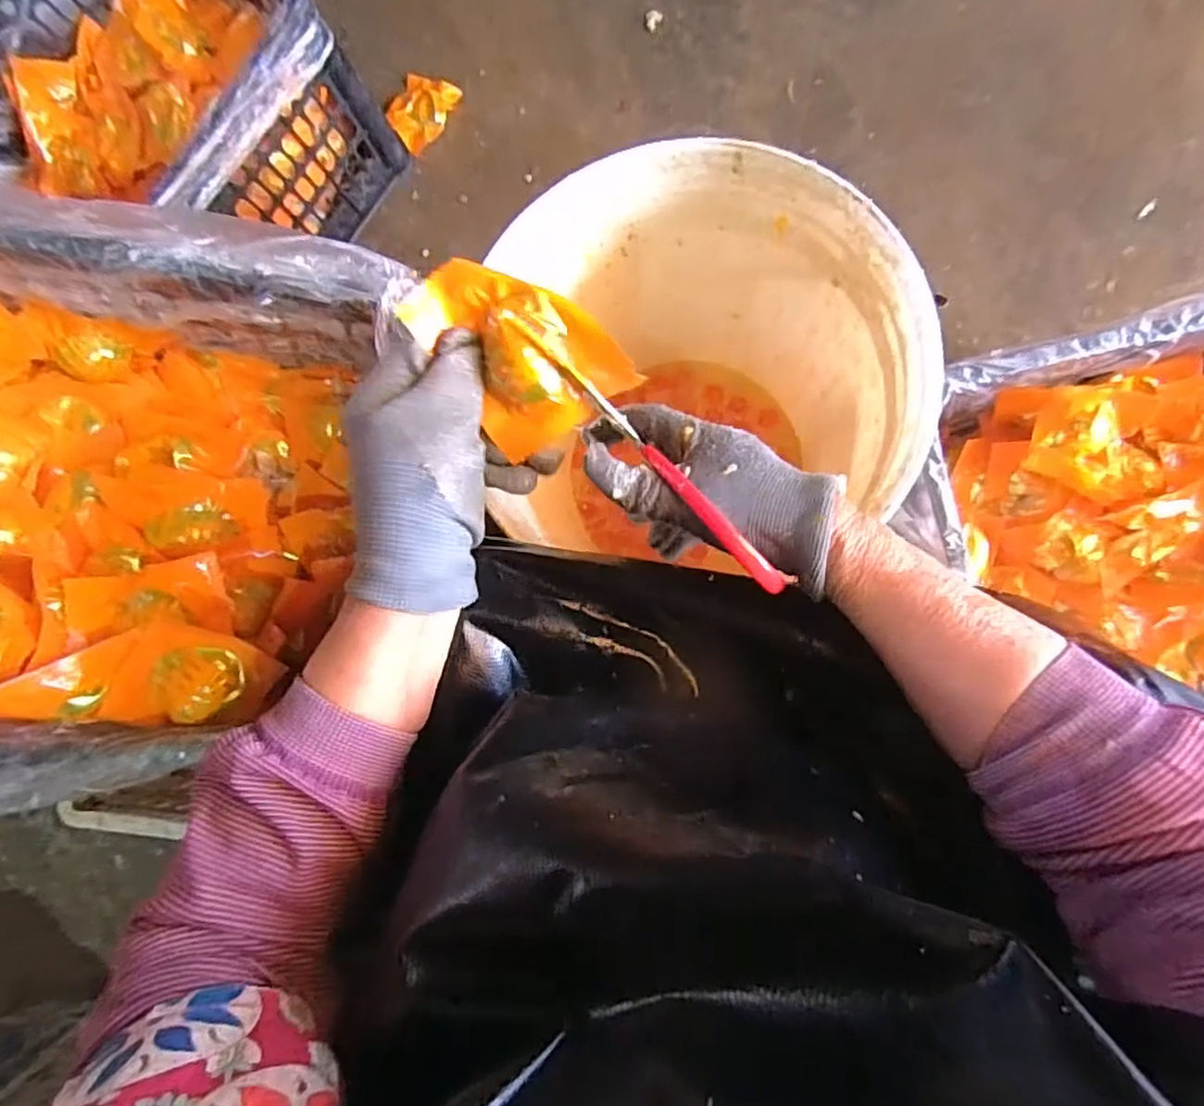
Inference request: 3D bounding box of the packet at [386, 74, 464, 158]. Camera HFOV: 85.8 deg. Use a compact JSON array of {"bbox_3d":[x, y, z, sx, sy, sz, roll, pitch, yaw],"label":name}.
[{"bbox_3d":[-0.235,-0.574,0.843,0.072,0.020,0.105,30,89,8],"label":"packet"}]

